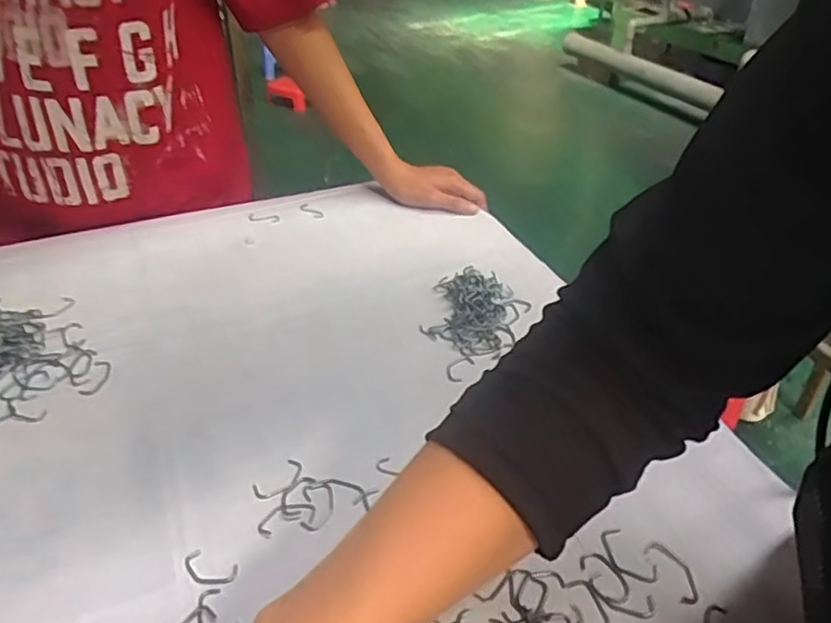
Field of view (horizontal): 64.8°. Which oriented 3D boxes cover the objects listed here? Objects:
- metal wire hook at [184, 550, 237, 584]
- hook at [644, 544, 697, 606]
[{"bbox_3d":[-0.124,0.155,0.392,0.034,0.004,0.017,13,38,17],"label":"metal wire hook"},{"bbox_3d":[0.155,0.154,0.391,0.018,0.004,0.040,-13,38,-18],"label":"hook"}]

